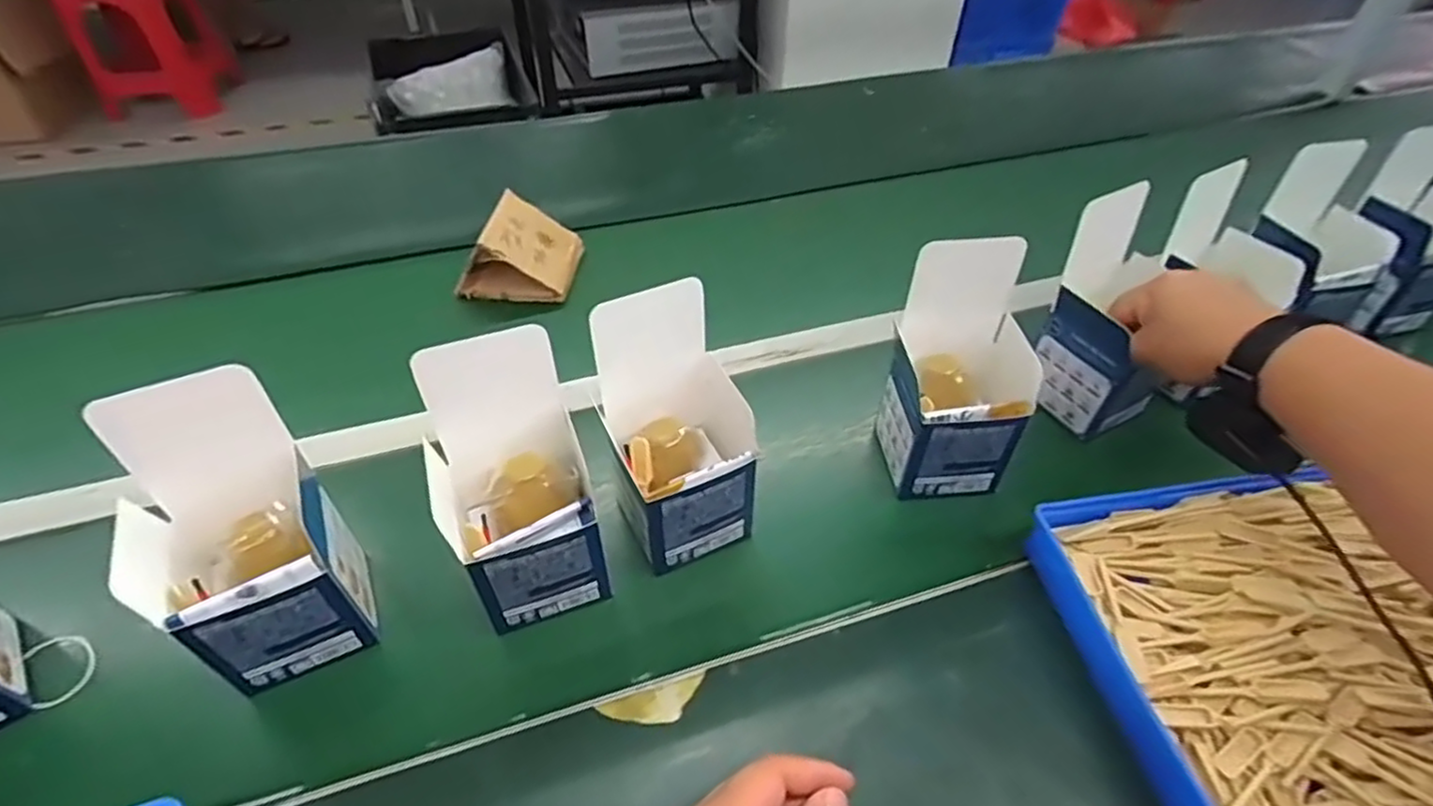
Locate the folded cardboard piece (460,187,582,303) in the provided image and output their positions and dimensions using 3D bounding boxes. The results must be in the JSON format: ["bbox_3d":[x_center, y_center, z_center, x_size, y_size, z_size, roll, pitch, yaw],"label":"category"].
[{"bbox_3d":[-0.207,-0.164,0.717,0.104,0.076,0.094,6,45,5],"label":"folded cardboard piece"}]

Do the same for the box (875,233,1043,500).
[{"bbox_3d":[0.180,-0.017,0.518,0.090,0.191,0.092,-5,45,-6],"label":"box"}]

